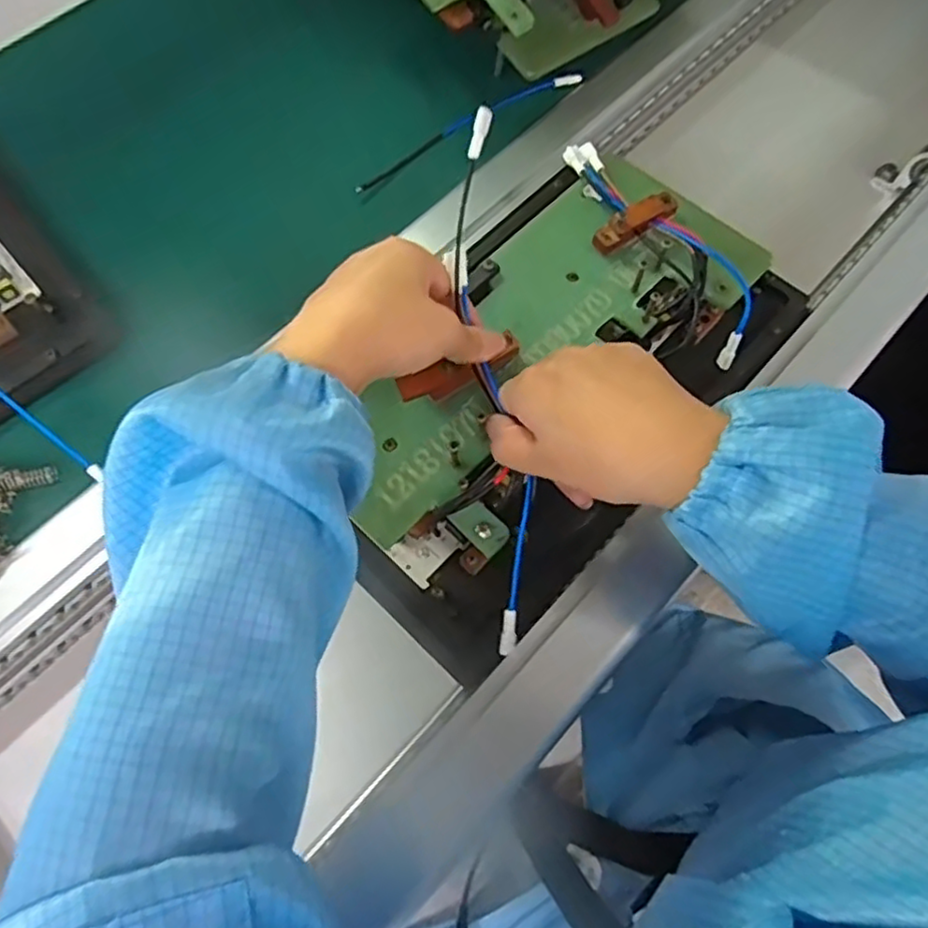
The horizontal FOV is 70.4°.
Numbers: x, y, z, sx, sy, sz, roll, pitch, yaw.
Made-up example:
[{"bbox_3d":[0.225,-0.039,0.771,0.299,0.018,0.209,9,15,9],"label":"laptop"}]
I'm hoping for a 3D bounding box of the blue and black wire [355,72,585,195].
[{"bbox_3d":[0.005,-0.257,0.498,0.203,0.019,0.017,-33,70,-11],"label":"blue and black wire"}]

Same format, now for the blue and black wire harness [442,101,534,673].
[{"bbox_3d":[0.016,-0.035,0.354,0.027,0.031,0.284,-7,96,-1],"label":"blue and black wire harness"}]

